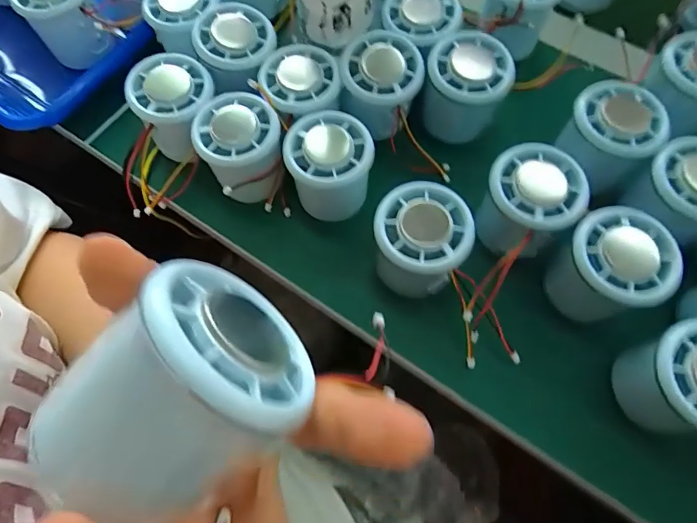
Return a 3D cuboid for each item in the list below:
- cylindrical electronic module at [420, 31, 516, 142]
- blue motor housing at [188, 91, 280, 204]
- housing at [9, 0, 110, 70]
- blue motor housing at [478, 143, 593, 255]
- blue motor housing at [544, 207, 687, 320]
[{"bbox_3d":[0.082,-0.121,0.319,0.058,0.054,0.059,12,68,6],"label":"cylindrical electronic module"},{"bbox_3d":[-0.072,-0.076,0.310,0.055,0.052,0.054,0,68,1],"label":"blue motor housing"},{"bbox_3d":[-0.224,-0.194,0.355,0.055,0.055,0.061,-33,71,-12],"label":"housing"},{"bbox_3d":[0.113,-0.037,0.285,0.061,0.047,0.060,-1,68,1],"label":"blue motor housing"},{"bbox_3d":[0.158,0.005,0.275,0.051,0.058,0.054,0,68,1],"label":"blue motor housing"}]

